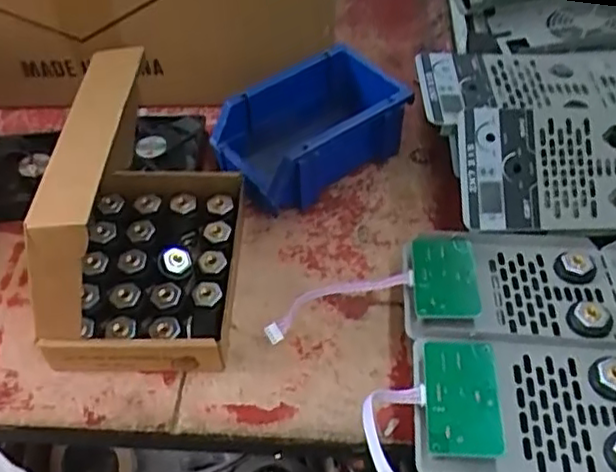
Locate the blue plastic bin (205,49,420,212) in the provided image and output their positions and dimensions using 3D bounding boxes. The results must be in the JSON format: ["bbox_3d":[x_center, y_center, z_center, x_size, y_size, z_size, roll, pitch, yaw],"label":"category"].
[{"bbox_3d":[0.000,-0.094,0.605,0.153,0.087,0.103,-27,52,-23],"label":"blue plastic bin"}]

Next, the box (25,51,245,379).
[{"bbox_3d":[-0.125,-0.021,0.483,0.133,0.190,0.182,0,46,2],"label":"box"}]

